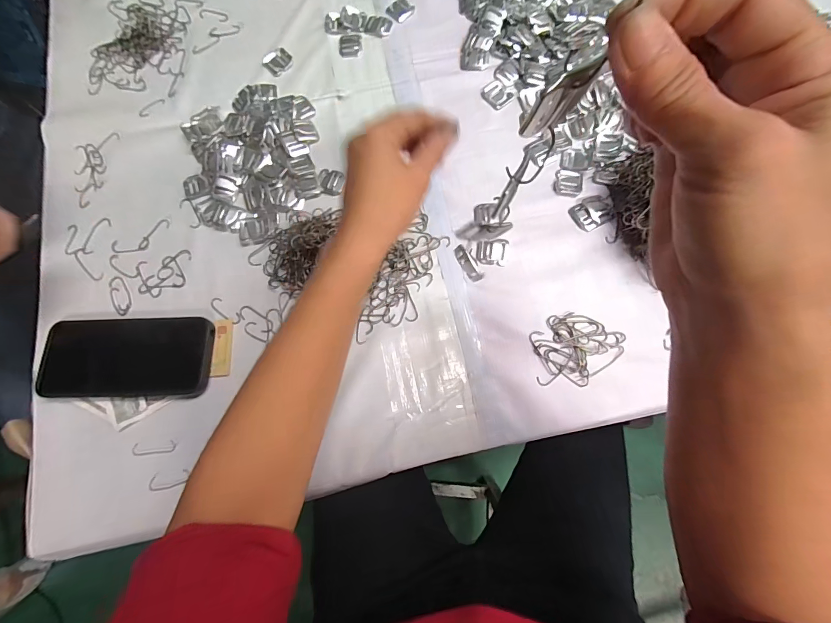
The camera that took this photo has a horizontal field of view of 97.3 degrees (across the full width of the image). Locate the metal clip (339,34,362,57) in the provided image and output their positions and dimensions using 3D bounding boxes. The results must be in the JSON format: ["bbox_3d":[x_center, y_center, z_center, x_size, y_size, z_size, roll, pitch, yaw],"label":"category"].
[{"bbox_3d":[-0.088,-0.361,0.497,0.031,0.004,0.037,-6,75,0],"label":"metal clip"}]

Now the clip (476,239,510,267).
[{"bbox_3d":[0.086,-0.067,0.409,0.035,0.005,0.030,10,75,4],"label":"clip"}]

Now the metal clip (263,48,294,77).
[{"bbox_3d":[-0.181,-0.334,0.488,0.037,0.010,0.030,-41,78,-9],"label":"metal clip"}]

